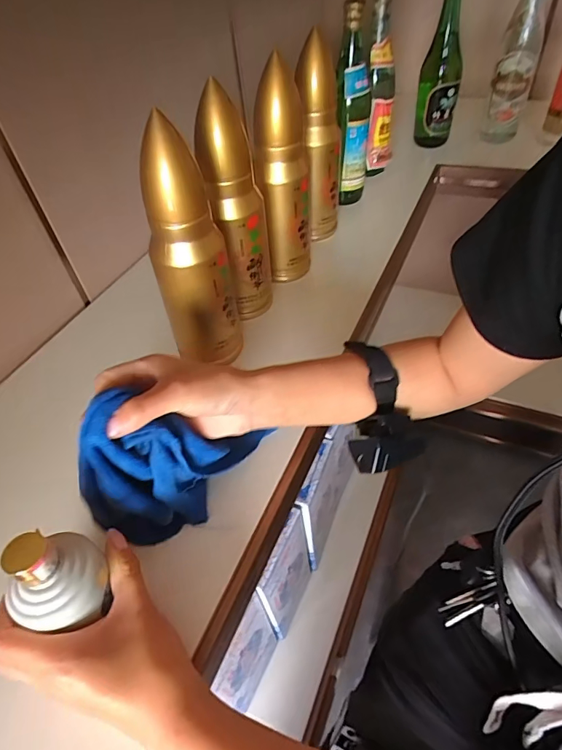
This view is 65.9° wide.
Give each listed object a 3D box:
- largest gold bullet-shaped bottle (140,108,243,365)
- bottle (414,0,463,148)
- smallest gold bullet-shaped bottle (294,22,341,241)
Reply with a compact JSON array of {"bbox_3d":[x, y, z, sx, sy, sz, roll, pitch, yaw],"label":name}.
[{"bbox_3d":[-0.087,-0.110,0.421,0.069,0.226,0.067,-13,47,-6],"label":"largest gold bullet-shaped bottle"},{"bbox_3d":[0.291,-0.555,0.778,0.071,0.272,0.066,9,49,14],"label":"bottle"},{"bbox_3d":[0.052,-0.302,0.583,0.055,0.235,0.049,1,47,8],"label":"smallest gold bullet-shaped bottle"}]

